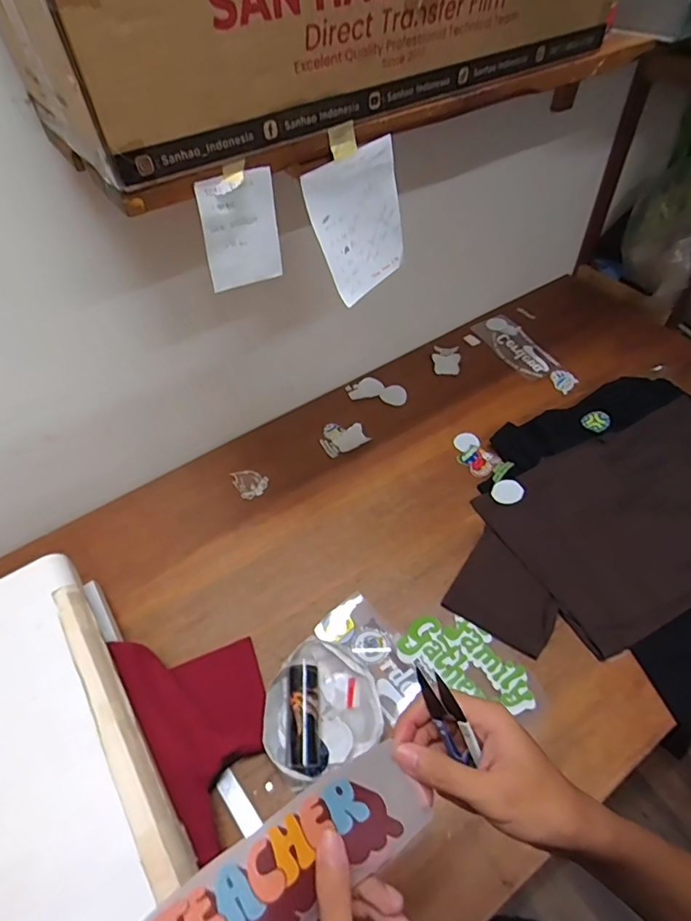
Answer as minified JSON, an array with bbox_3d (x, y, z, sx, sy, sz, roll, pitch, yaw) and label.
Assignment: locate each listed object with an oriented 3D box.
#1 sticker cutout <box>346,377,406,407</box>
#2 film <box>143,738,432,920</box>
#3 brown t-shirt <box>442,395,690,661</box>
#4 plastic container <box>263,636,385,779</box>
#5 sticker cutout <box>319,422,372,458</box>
[{"bbox_3d":[0.074,-0.166,1.186,0.143,0.009,0.074,8,57,16],"label":"sticker cutout"},{"bbox_3d":[-0.032,0.239,0.289,0.167,0.012,0.058,-24,69,-27],"label":"film"},{"bbox_3d":[0.532,0.105,0.933,0.727,0.054,0.337,-23,54,-13],"label":"brown t-shirt"},{"bbox_3d":[-0.040,0.367,0.754,0.173,0.059,0.166,-2,52,2],"label":"plastic container"},{"bbox_3d":[-0.008,-0.056,1.115,0.098,0.006,0.086,-27,59,-12],"label":"sticker cutout"}]

